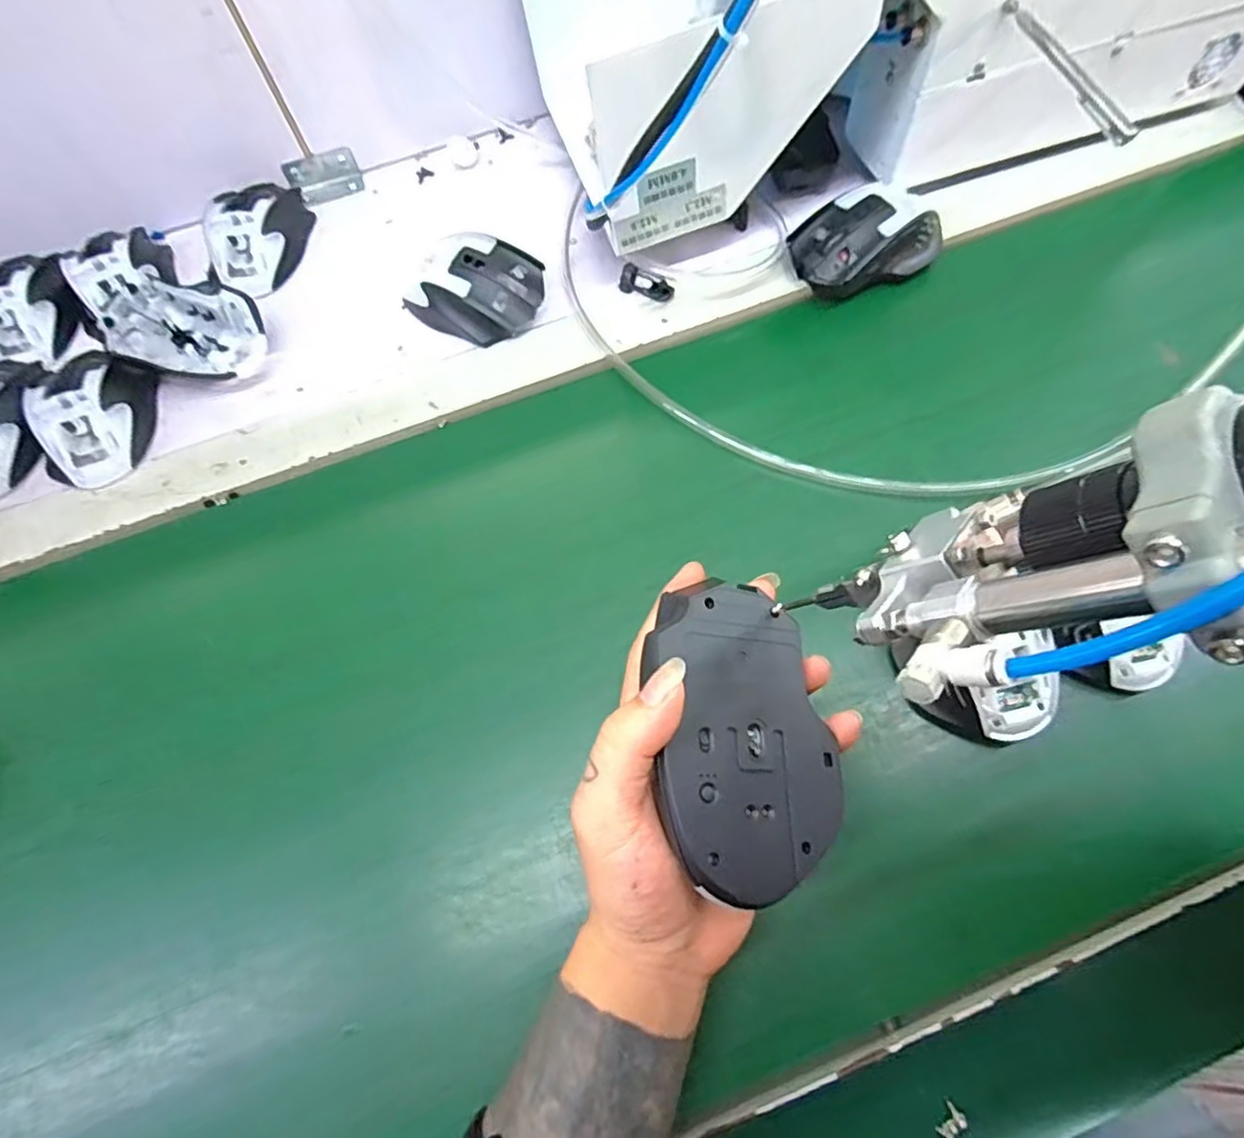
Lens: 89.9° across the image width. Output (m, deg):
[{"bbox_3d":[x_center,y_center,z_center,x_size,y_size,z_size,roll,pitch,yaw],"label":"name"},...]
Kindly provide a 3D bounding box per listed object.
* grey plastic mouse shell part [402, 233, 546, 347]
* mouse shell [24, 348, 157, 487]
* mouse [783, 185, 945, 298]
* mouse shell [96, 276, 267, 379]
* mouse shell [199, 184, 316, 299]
[{"bbox_3d":[-0.110,-0.205,0.452,0.104,0.035,0.066,20,75,13],"label":"grey plastic mouse shell part"},{"bbox_3d":[-0.369,-0.108,0.430,0.065,0.030,0.100,-11,71,3],"label":"mouse shell"},{"bbox_3d":[0.174,-0.237,0.442,0.103,0.039,0.069,-29,66,-9],"label":"mouse"},{"bbox_3d":[-0.319,-0.171,0.454,0.109,0.032,0.071,14,74,11],"label":"mouse shell"},{"bbox_3d":[-0.293,-0.270,0.500,0.067,0.032,0.118,-8,71,4],"label":"mouse shell"}]

